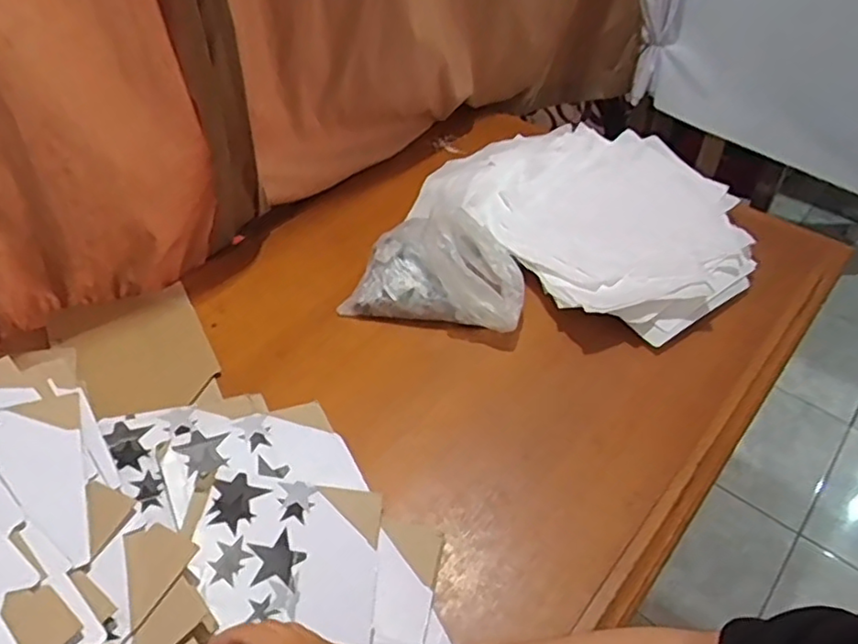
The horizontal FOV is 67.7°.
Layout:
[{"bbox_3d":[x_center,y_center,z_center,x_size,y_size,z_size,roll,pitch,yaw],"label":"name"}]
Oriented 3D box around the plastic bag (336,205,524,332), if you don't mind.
[{"bbox_3d":[0.021,-0.092,0.934,0.250,0.136,0.177,11,47,11],"label":"plastic bag"}]

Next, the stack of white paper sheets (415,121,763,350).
[{"bbox_3d":[0.260,-0.179,1.039,0.414,0.070,0.506,-29,52,-25],"label":"stack of white paper sheets"}]

